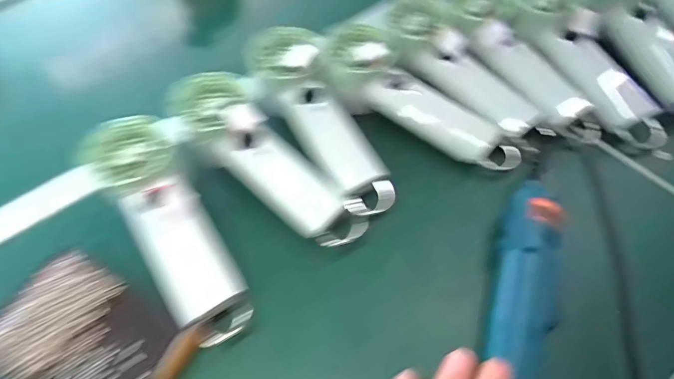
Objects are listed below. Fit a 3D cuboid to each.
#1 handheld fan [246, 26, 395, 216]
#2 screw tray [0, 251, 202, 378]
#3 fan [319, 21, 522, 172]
[{"bbox_3d":[-0.013,-0.071,0.350,0.058,0.040,0.202,-28,74,-14],"label":"handheld fan"},{"bbox_3d":[-0.175,0.107,0.277,0.142,0.015,0.087,24,61,19],"label":"screw tray"},{"bbox_3d":[0.072,-0.083,0.358,0.200,0.045,0.074,37,66,11],"label":"fan"}]

